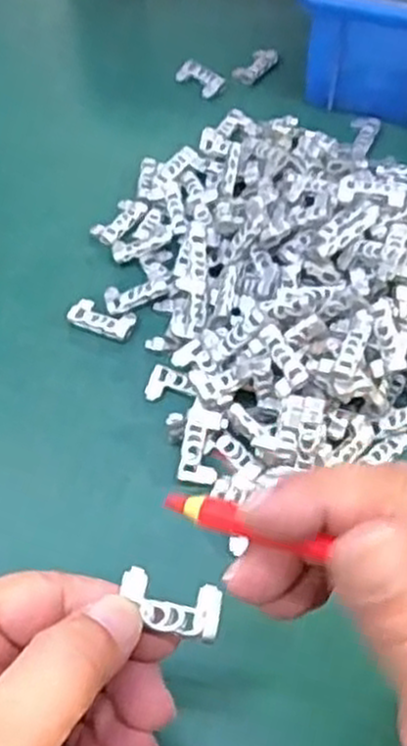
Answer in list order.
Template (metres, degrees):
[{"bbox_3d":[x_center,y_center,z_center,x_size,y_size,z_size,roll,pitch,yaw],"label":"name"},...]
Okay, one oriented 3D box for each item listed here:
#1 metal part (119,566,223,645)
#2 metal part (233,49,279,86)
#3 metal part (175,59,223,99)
[{"bbox_3d":[-0.009,0.066,0.228,0.030,0.004,0.016,22,54,6],"label":"metal part"},{"bbox_3d":[0.032,-0.187,0.476,0.017,0.007,0.033,35,62,21],"label":"metal part"},{"bbox_3d":[-0.002,-0.177,0.469,0.016,0.008,0.031,-38,64,-23],"label":"metal part"}]

